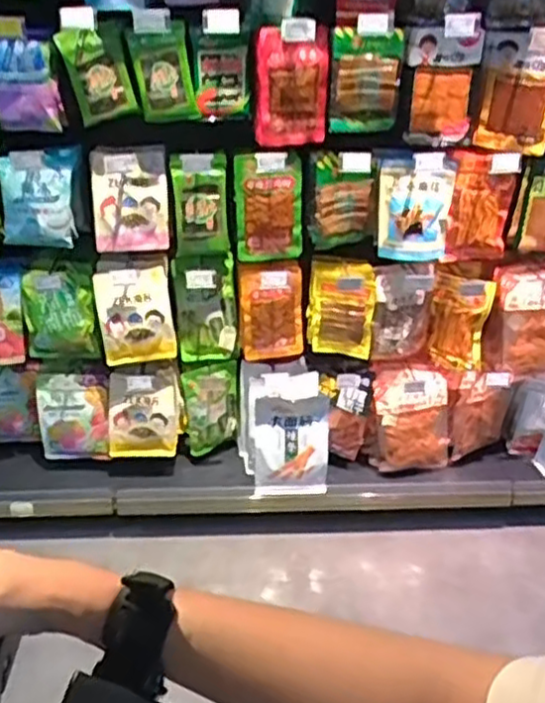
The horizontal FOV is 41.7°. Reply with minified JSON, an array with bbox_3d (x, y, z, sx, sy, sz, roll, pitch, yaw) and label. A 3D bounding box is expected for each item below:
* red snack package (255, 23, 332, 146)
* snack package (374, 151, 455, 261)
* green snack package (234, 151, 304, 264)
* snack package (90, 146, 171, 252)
[{"bbox_3d":[0.046,-0.634,1.719,0.176,0.266,0.060,1,30,2],"label":"red snack package"},{"bbox_3d":[0.371,-0.382,1.894,0.194,0.281,0.057,4,31,7],"label":"snack package"},{"bbox_3d":[-0.012,-0.376,1.868,0.175,0.297,0.085,1,30,2],"label":"green snack package"},{"bbox_3d":[-0.364,-0.385,1.835,0.197,0.274,0.077,-6,31,-10],"label":"snack package"}]

